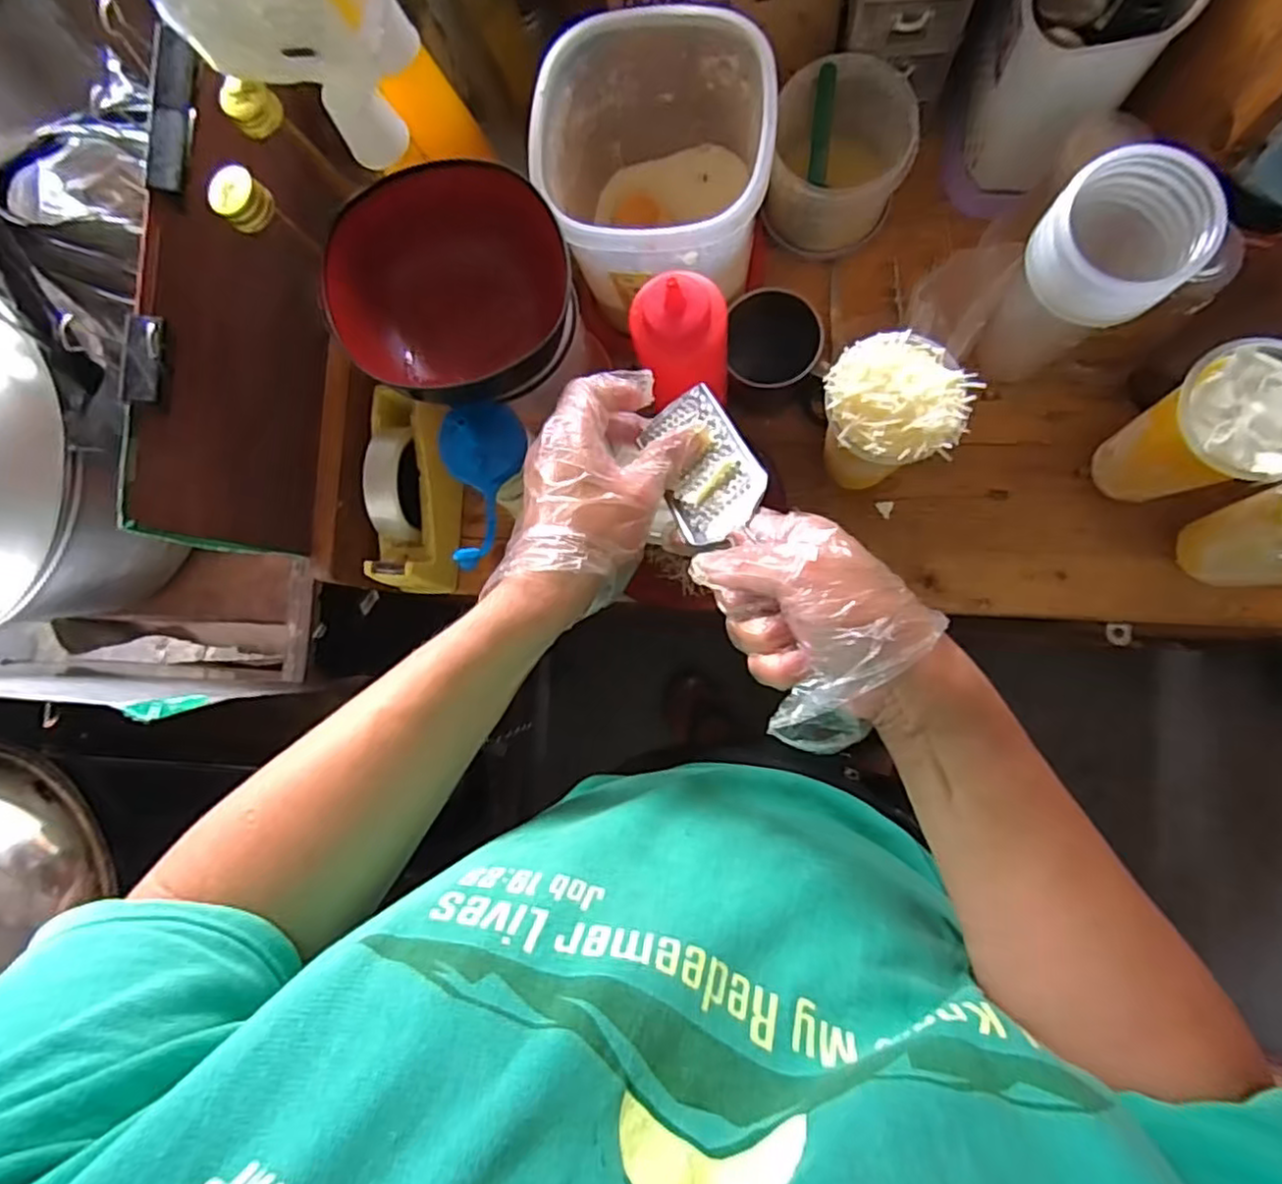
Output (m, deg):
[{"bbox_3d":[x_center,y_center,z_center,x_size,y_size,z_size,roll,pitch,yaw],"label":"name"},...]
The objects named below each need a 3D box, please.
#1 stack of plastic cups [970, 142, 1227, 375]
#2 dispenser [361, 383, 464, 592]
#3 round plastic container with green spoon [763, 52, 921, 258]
[{"bbox_3d":[0.313,-0.214,0.490,0.099,0.177,0.095,43,93,8],"label":"stack of plastic cups"},{"bbox_3d":[-0.203,-0.082,0.583,0.063,0.077,0.178,-1,101,8],"label":"dispenser"},{"bbox_3d":[0.168,-0.367,0.583,0.115,0.081,0.121,9,88,8],"label":"round plastic container with green spoon"}]

